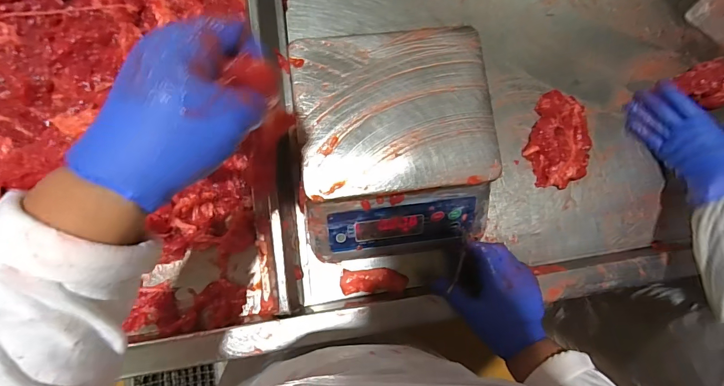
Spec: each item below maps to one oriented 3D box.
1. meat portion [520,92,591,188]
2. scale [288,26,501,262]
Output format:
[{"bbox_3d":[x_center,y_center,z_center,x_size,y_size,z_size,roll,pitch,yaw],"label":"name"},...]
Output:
[{"bbox_3d":[0.276,-0.078,0.523,0.074,0.036,0.135,-1,85,-6],"label":"meat portion"},{"bbox_3d":[0.038,-0.055,0.445,0.216,0.093,0.251,-6,85,-6],"label":"scale"}]

